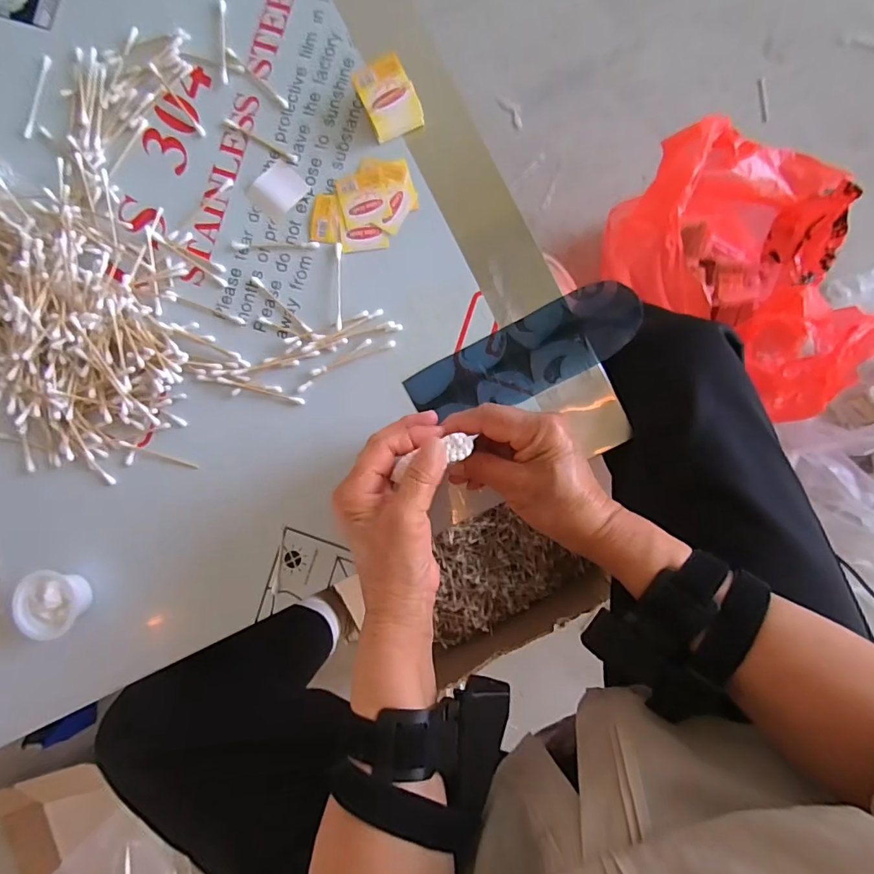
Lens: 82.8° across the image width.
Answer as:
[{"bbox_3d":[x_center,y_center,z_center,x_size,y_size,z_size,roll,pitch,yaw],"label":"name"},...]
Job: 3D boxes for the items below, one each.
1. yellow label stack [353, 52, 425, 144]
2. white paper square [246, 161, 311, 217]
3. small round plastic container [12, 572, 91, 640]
[{"bbox_3d":[-0.039,-0.272,0.400,0.041,0.024,0.051,-26,88,3],"label":"yellow label stack"},{"bbox_3d":[-0.132,-0.208,0.415,0.040,0.004,0.039,44,92,3],"label":"white paper square"},{"bbox_3d":[-0.315,0.135,0.410,0.045,0.033,0.049,0,89,4],"label":"small round plastic container"}]

